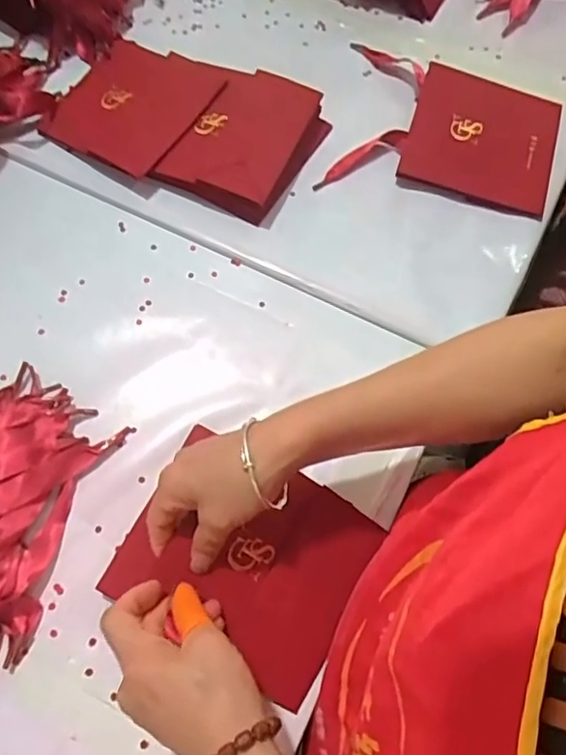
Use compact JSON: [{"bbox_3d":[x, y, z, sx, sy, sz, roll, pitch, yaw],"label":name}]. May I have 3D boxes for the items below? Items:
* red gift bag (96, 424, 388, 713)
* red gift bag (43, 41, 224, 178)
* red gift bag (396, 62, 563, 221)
[{"bbox_3d":[-0.023,0.125,0.404,0.158,0.018,0.136,31,74,-1],"label":"red gift bag"},{"bbox_3d":[-0.151,-0.266,0.562,0.137,0.009,0.134,33,76,17],"label":"red gift bag"},{"bbox_3d":[0.189,-0.228,0.557,0.134,0.020,0.147,16,70,4],"label":"red gift bag"}]

